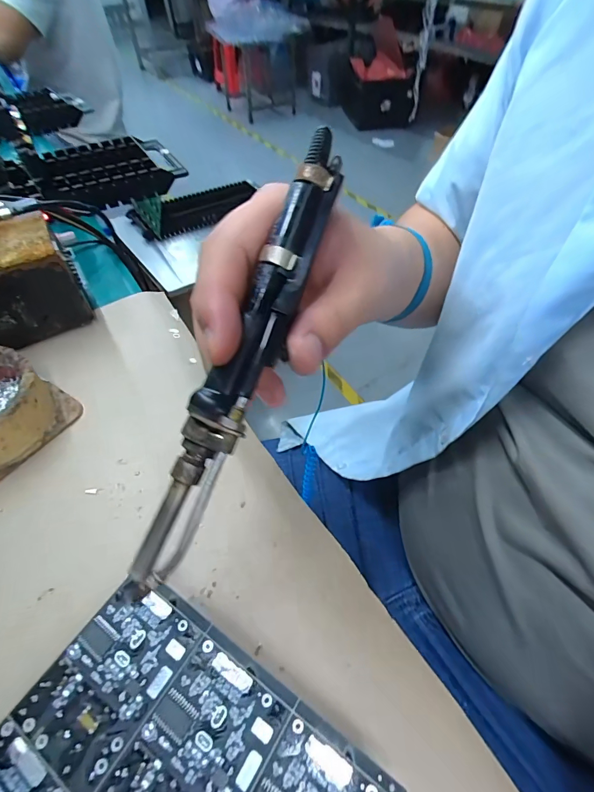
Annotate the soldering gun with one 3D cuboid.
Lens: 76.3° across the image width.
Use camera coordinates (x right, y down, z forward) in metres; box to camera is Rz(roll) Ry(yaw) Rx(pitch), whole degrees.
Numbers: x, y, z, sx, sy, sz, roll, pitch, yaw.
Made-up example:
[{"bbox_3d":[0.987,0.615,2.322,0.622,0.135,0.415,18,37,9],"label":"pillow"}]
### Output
[{"bbox_3d":[-0.023,-0.013,0.151,0.023,0.016,0.193,22,87,17],"label":"soldering gun"}]

